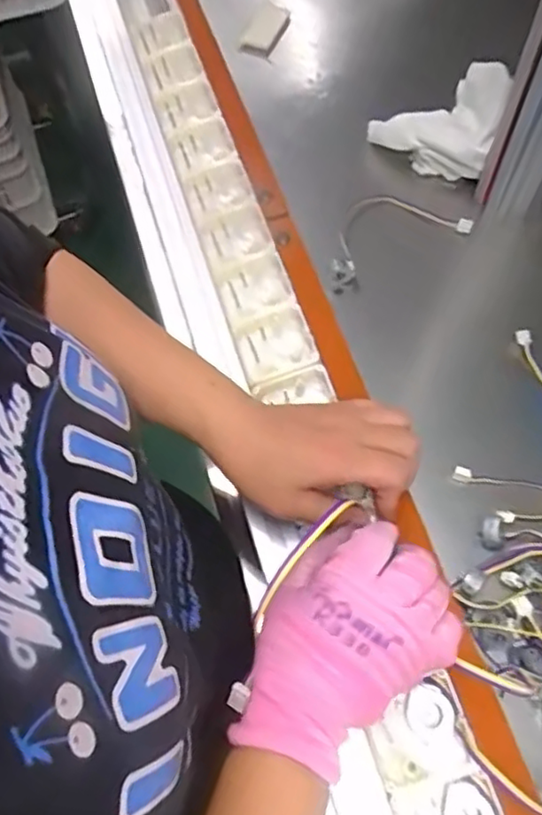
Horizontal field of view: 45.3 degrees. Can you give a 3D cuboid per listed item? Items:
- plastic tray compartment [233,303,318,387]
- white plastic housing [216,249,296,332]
[{"bbox_3d":[0.003,-0.043,0.465,0.049,0.018,0.055,-18,65,-6],"label":"plastic tray compartment"},{"bbox_3d":[-0.012,-0.088,0.492,0.052,0.016,0.049,-24,66,-8],"label":"white plastic housing"}]

